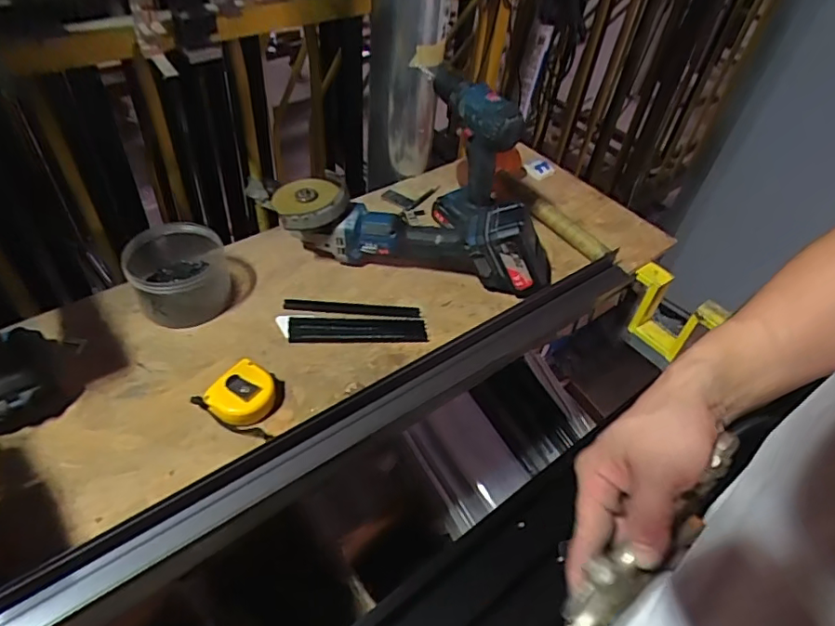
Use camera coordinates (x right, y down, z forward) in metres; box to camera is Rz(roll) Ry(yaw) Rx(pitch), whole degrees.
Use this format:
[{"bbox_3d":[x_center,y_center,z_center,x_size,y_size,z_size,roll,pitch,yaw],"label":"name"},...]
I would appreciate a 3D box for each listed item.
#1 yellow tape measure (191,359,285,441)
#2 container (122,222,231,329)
[{"bbox_3d":[-0.188,0.088,0.592,0.086,0.035,0.074,16,46,11],"label":"yellow tape measure"},{"bbox_3d":[-0.295,-0.053,0.682,0.109,0.075,0.114,2,45,-2],"label":"container"}]

